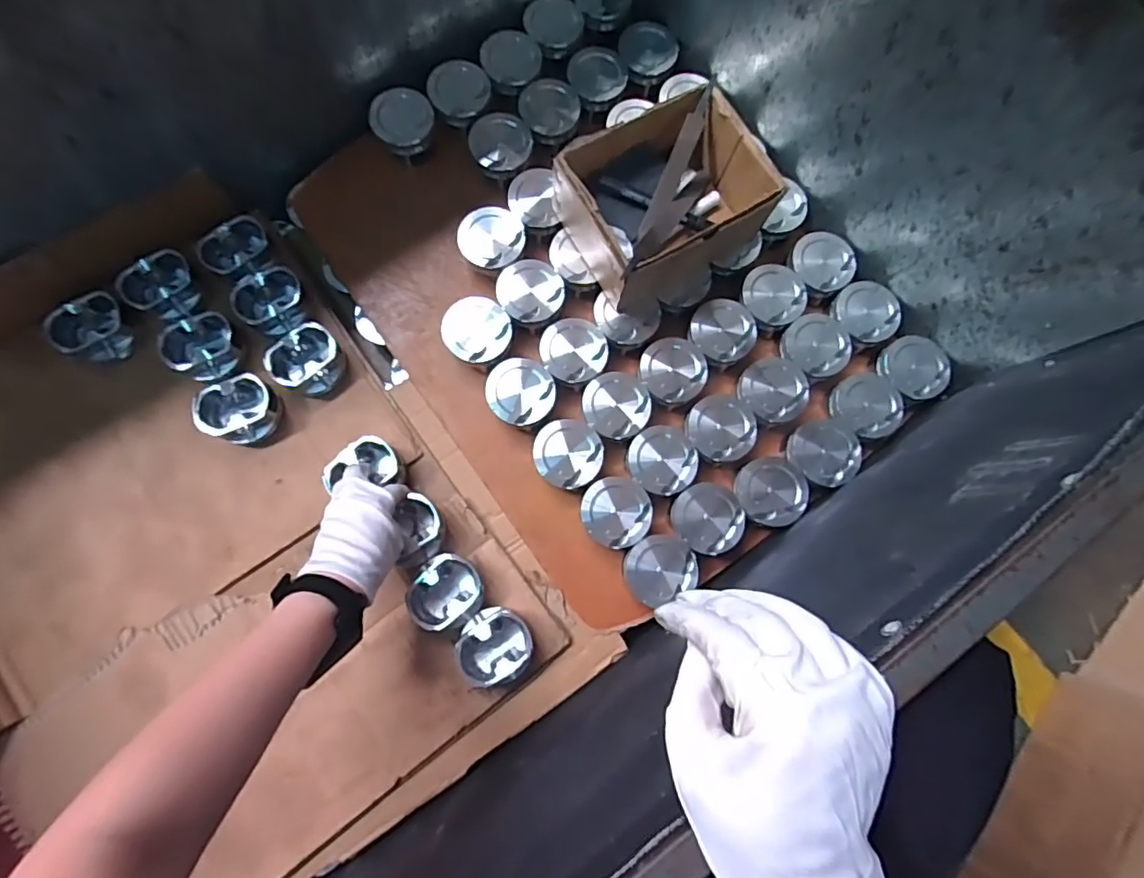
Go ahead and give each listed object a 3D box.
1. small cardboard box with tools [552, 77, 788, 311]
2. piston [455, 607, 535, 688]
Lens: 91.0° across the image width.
[{"bbox_3d":[0.100,-0.256,0.620,0.193,0.104,0.163,-30,85,-9],"label":"small cardboard box with tools"},{"bbox_3d":[-0.081,0.217,0.587,0.070,0.043,0.075,1,82,-5],"label":"piston"}]

